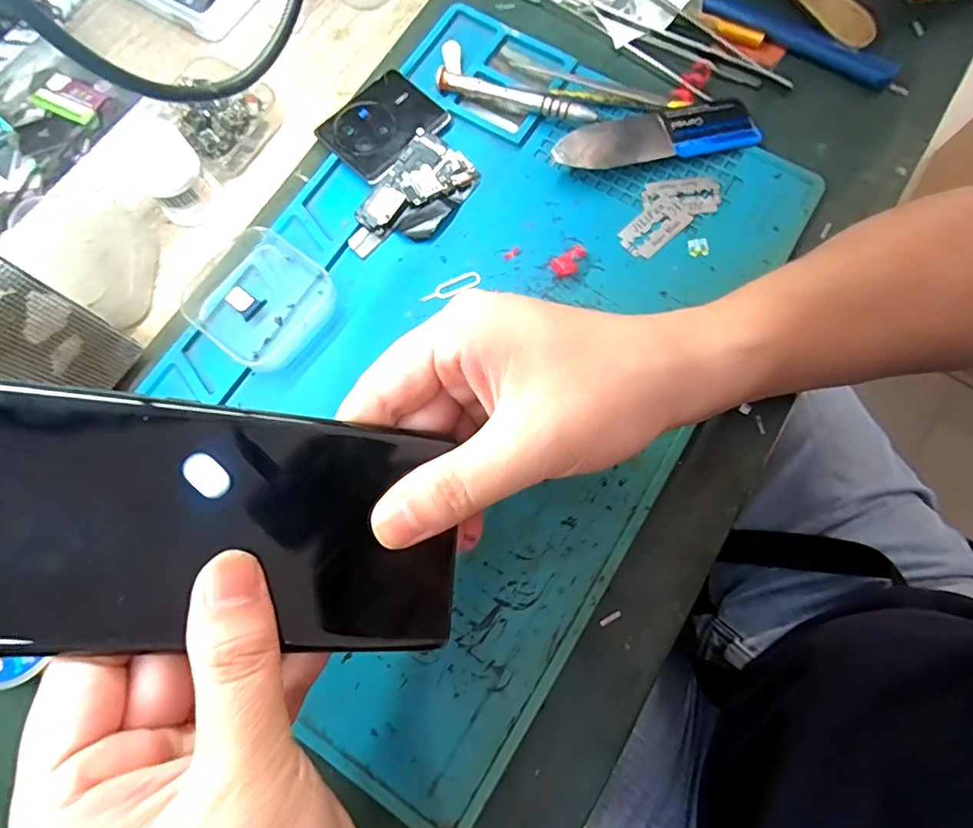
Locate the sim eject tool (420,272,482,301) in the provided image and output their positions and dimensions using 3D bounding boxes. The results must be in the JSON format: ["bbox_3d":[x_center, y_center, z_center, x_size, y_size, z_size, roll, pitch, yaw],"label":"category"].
[{"bbox_3d":[-0.019,-0.067,0.276,0.034,0.004,0.009,-26,88,-4],"label":"sim eject tool"}]

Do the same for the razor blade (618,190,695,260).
[{"bbox_3d":[0.093,-0.104,0.281,0.040,0.004,0.023,-43,80,-9],"label":"razor blade"}]

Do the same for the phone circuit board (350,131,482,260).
[{"bbox_3d":[-0.041,-0.119,0.285,0.043,0.007,0.079,33,79,8],"label":"phone circuit board"}]

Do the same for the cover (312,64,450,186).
[{"bbox_3d":[-0.059,-0.167,0.298,0.064,0.006,0.051,-43,80,-9],"label":"cover"}]

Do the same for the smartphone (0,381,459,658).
[{"bbox_3d":[-0.087,0.034,0.159,0.163,0.006,0.073,12,75,-21],"label":"smartphone"}]

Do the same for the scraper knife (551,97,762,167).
[{"bbox_3d":[0.098,-0.157,0.291,0.112,0.008,0.034,-12,76,-3],"label":"scraper knife"}]

